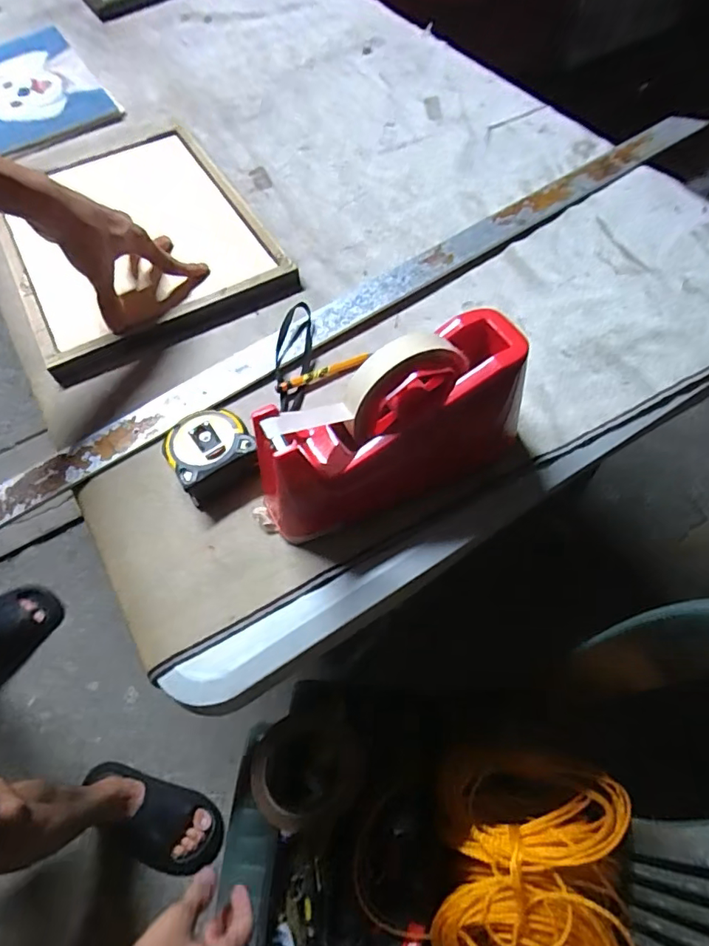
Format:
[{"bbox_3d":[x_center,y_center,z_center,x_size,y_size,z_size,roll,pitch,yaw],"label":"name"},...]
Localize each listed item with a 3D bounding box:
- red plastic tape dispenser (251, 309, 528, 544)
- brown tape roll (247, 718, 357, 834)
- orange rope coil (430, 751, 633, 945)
[{"bbox_3d":[0.035,-0.027,0.379,0.205,0.117,0.063,-24,63,-10],"label":"red plastic tape dispenser"},{"bbox_3d":[-0.054,0.317,0.568,0.106,0.064,0.100,-1,62,2],"label":"brown tape roll"},{"bbox_3d":[0.164,0.381,0.494,0.163,0.094,0.211,9,62,7],"label":"orange rope coil"}]

